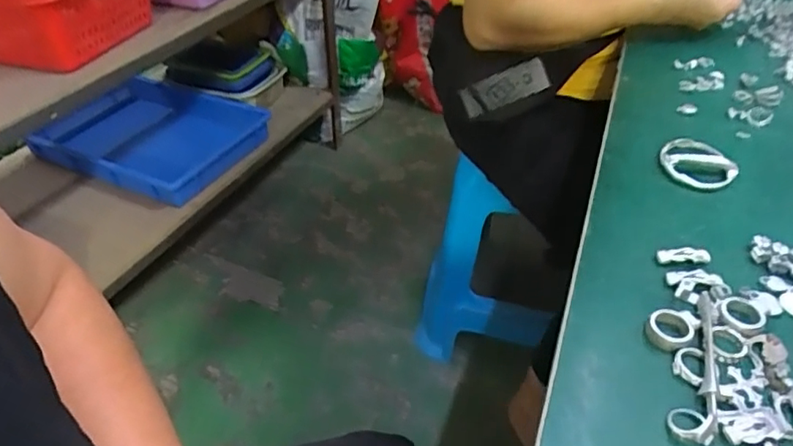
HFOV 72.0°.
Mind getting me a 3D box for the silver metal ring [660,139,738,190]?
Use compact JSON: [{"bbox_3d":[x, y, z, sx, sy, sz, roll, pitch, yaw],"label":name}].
[{"bbox_3d":[0.265,-0.052,0.482,0.061,0.013,0.062,0,41,0],"label":"silver metal ring"}]

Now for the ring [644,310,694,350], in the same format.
[{"bbox_3d":[0.170,0.065,0.338,0.027,0.008,0.031,18,44,20],"label":"ring"}]

